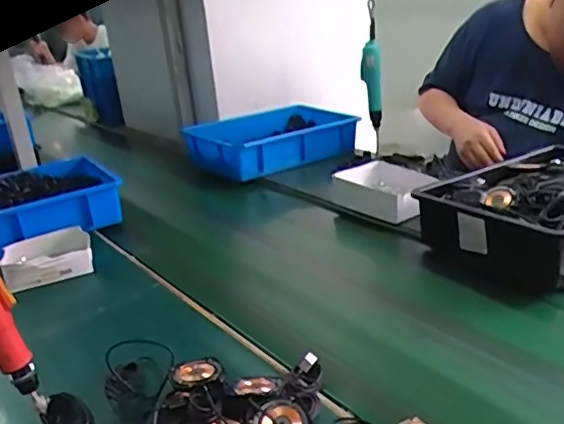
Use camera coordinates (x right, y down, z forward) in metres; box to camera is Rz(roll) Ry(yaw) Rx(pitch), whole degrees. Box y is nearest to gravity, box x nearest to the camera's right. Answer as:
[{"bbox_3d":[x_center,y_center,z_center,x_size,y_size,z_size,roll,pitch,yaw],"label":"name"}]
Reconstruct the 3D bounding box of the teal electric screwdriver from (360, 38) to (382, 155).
[{"bbox_3d":[0.218,-0.275,1.380,0.045,0.257,0.045,-2,22,9],"label":"teal electric screwdriver"}]

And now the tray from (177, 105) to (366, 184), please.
[{"bbox_3d":[0.005,-0.195,1.496,0.462,0.103,0.246,-20,26,-33],"label":"tray"}]

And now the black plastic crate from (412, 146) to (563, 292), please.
[{"bbox_3d":[0.472,-0.011,0.958,0.439,0.117,0.264,-18,25,-29],"label":"black plastic crate"}]

